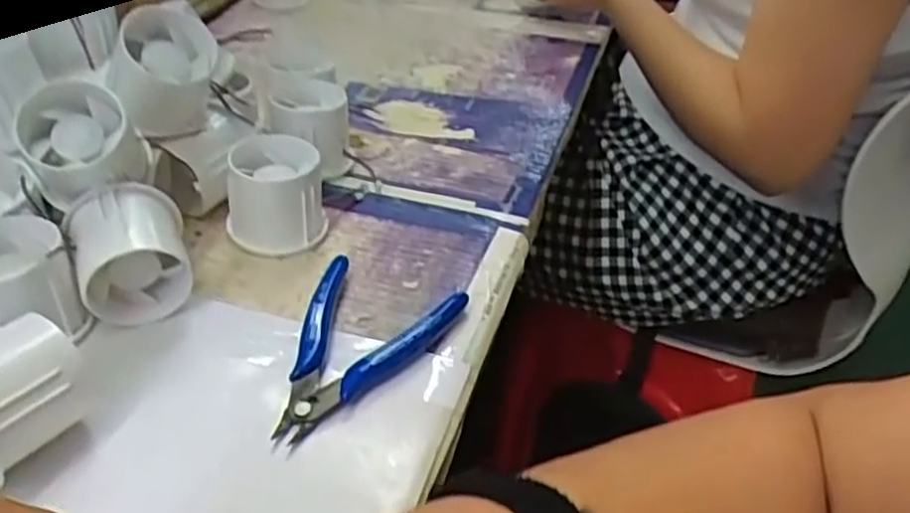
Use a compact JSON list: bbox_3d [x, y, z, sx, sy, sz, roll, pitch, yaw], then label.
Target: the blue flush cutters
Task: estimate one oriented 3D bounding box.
[{"bbox_3d":[-0.052,0.044,0.374,0.073,0.015,0.112,17,38,18],"label":"blue flush cutters"}]

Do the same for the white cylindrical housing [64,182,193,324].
[{"bbox_3d":[-0.166,-0.002,0.395,0.051,0.055,0.051,2,36,-1],"label":"white cylindrical housing"}]

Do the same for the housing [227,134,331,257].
[{"bbox_3d":[-0.106,-0.037,0.453,0.054,0.053,0.054,2,36,-1],"label":"housing"}]

